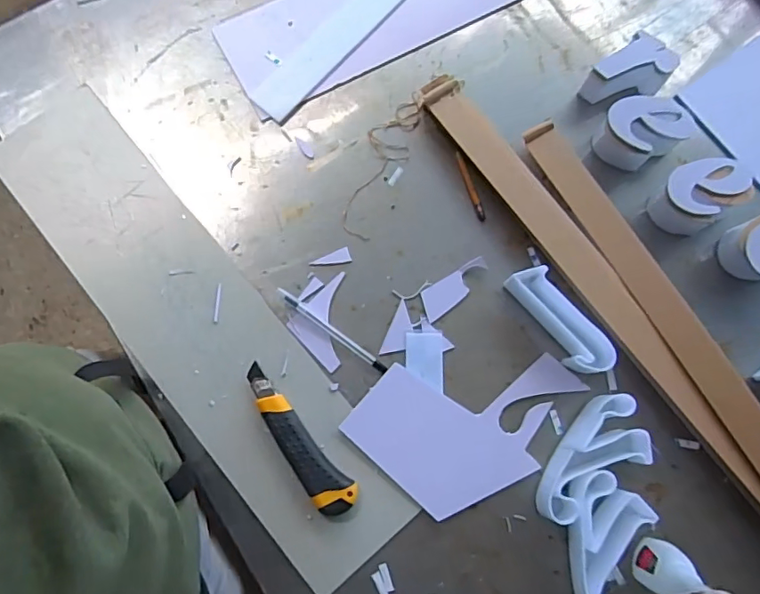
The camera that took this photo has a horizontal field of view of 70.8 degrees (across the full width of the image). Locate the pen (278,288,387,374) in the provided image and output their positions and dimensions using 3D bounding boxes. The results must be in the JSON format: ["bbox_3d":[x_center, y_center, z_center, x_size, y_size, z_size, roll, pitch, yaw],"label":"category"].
[{"bbox_3d":[-0.050,0.035,0.565,0.140,0.006,0.011,36,78,7],"label":"pen"}]

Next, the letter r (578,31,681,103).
[{"bbox_3d":[0.289,-0.253,0.619,0.095,0.049,0.066,-39,80,-9],"label":"letter r"}]

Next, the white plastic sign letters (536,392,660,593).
[{"bbox_3d":[0.205,0.196,0.513,0.096,0.035,0.204,21,77,4],"label":"white plastic sign letters"}]

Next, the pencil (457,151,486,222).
[{"bbox_3d":[0.103,-0.126,0.612,0.010,0.005,0.085,-17,77,-5],"label":"pencil"}]

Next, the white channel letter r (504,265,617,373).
[{"bbox_3d":[0.186,0.025,0.558,0.037,0.040,0.128,-37,80,-9],"label":"white channel letter r"}]

